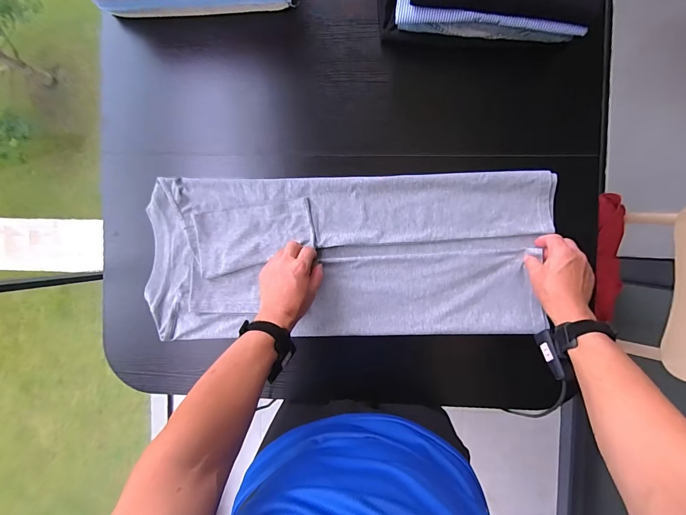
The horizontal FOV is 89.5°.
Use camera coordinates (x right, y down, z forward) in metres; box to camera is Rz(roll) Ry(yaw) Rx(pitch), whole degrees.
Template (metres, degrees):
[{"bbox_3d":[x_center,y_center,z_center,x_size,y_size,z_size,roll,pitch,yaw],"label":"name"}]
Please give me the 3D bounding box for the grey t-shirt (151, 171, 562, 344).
[{"bbox_3d":[-0.001,-0.001,0.625,0.701,0.021,0.282,-1,92,3],"label":"grey t-shirt"}]

